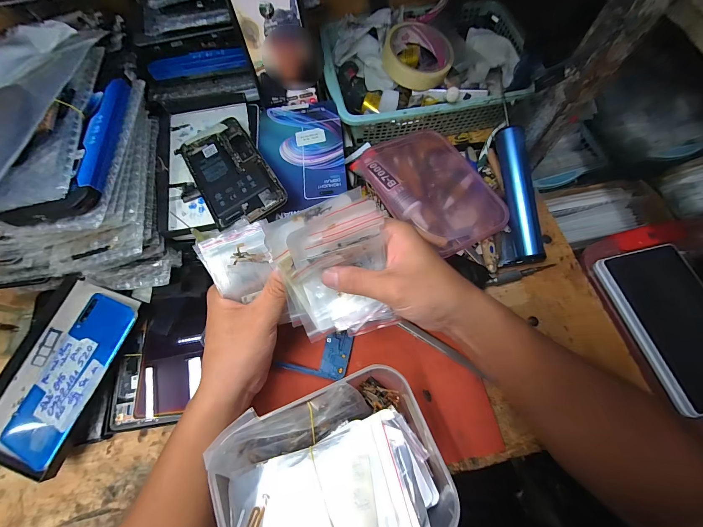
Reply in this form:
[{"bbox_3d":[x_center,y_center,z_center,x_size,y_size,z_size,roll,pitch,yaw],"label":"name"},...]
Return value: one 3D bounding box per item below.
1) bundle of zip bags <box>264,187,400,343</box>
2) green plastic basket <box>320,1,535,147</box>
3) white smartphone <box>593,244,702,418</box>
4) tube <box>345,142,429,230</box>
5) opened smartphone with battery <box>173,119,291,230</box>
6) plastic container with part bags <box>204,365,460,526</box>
[{"bbox_3d":[-0.016,0.011,0.252,0.094,0.023,0.125,-14,121,-4],"label":"bundle of zip bags"},{"bbox_3d":[0.099,-0.262,0.416,0.265,0.071,0.184,-11,69,-3],"label":"green plastic basket"},{"bbox_3d":[0.380,0.069,0.349,0.102,0.020,0.181,-11,68,-1],"label":"white smartphone"},{"bbox_3d":[0.042,-0.093,0.369,0.040,0.030,0.137,-30,71,-9],"label":"tube"},{"bbox_3d":[-0.132,-0.100,0.324,0.075,0.004,0.151,-35,66,-7],"label":"opened smartphone with battery"},{"bbox_3d":[-0.012,0.179,0.259,0.174,0.073,0.134,-21,70,-6],"label":"plastic container with part bags"}]

